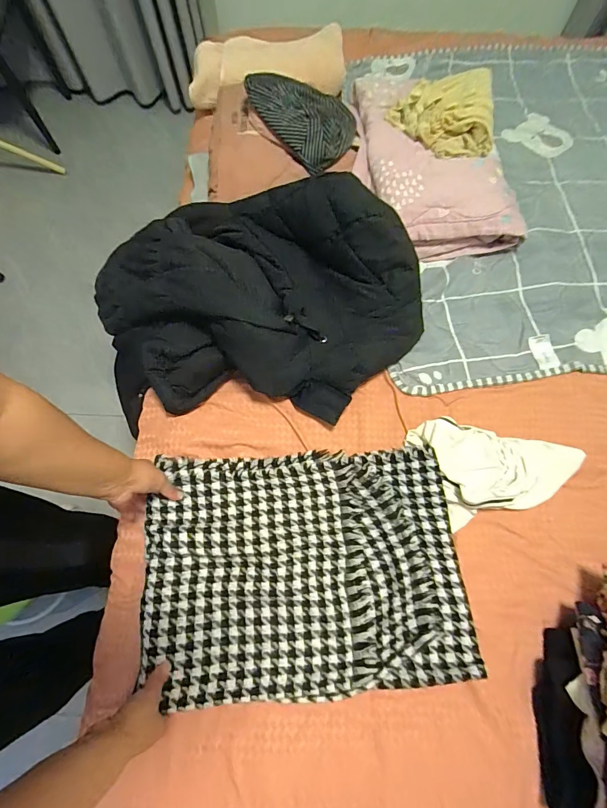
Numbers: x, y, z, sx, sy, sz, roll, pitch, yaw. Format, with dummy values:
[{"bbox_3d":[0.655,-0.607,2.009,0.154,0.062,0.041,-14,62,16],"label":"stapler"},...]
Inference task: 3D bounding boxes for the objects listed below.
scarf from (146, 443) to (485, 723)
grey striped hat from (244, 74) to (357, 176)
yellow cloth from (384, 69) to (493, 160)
[{"bbox_3d":[0.003,0.248,0.580,0.470,0.047,0.347,-5,71,-4],"label":"scarf"},{"bbox_3d":[0.009,-0.577,0.745,0.184,0.052,0.230,-31,74,-10],"label":"grey striped hat"},{"bbox_3d":[0.284,-0.613,0.784,0.205,0.056,0.208,4,71,1],"label":"yellow cloth"}]

